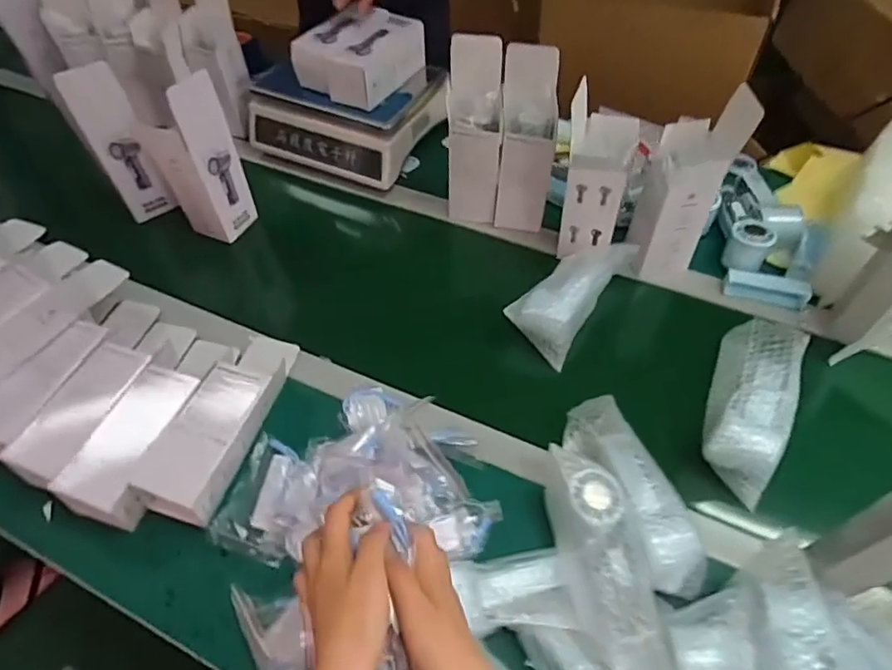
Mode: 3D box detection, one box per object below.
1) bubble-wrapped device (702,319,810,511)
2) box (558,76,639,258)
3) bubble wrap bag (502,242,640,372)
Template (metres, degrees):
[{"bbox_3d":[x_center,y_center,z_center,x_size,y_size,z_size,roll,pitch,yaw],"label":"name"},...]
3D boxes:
[{"bbox_3d":[0.350,0.074,0.646,0.079,0.057,0.209,22,58,17],"label":"bubble-wrapped device"},{"bbox_3d":[0.196,-0.207,0.745,0.089,0.214,0.081,11,55,10],"label":"box"},{"bbox_3d":[0.173,-0.063,0.750,0.085,0.059,0.203,32,61,23],"label":"bubble wrap bag"}]

